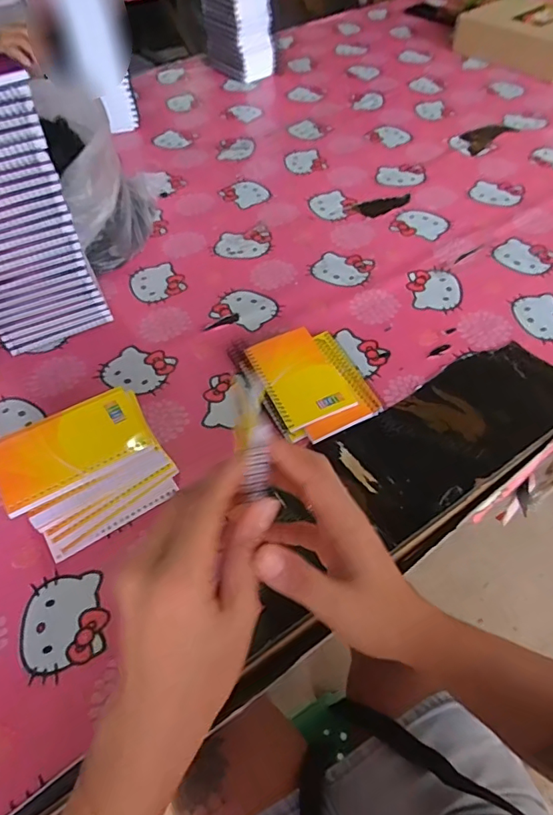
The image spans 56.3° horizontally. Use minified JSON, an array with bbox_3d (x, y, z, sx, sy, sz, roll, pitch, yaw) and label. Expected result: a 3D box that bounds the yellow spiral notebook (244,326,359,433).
[{"bbox_3d":[0.026,-0.035,0.572,0.079,0.009,0.125,-23,59,-9],"label":"yellow spiral notebook"}]

